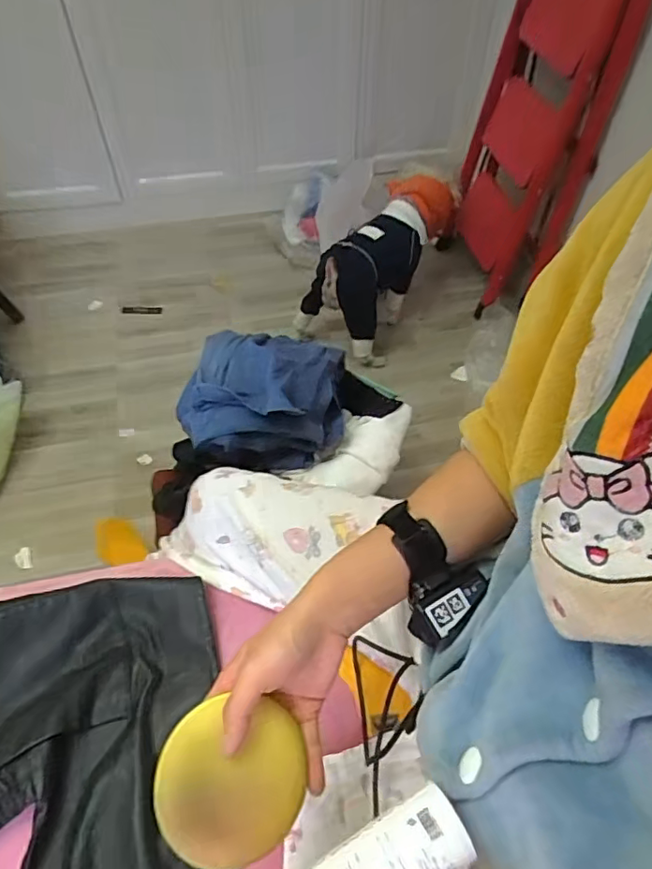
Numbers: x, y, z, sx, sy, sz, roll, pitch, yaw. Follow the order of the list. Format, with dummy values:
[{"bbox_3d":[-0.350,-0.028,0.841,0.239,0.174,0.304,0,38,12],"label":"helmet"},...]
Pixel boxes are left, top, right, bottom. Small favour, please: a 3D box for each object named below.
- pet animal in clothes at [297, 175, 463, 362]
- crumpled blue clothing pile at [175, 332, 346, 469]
[{"bbox_3d":[0.155,-0.462,1.497,0.213,0.379,0.471,30,58,20],"label":"pet animal in clothes"},{"bbox_3d":[-0.107,-0.070,0.948,0.265,0.139,0.207,-2,53,-2],"label":"crumpled blue clothing pile"}]

